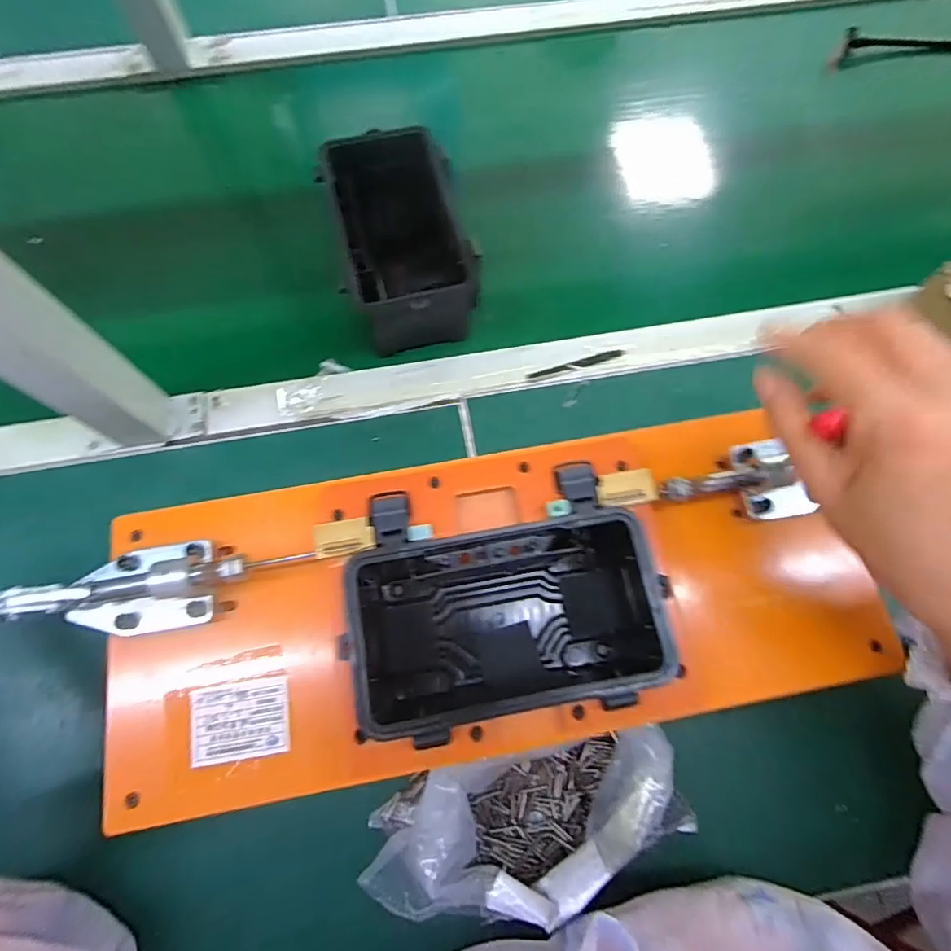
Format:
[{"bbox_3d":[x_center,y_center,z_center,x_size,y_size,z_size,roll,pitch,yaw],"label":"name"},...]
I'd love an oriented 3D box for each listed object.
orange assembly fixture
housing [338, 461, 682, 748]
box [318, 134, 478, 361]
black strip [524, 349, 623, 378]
[{"bbox_3d":[0.015,0.081,0.317,0.449,0.081,0.179,-8,73,-3],"label":"orange assembly fixture"},{"bbox_3d":[0.015,0.076,0.323,0.177,0.081,0.139,-9,73,-4],"label":"housing"},{"bbox_3d":[-0.063,-0.201,0.443,0.103,0.081,0.172,-14,73,-5],"label":"box"},{"bbox_3d":[0.090,-0.098,0.451,0.090,0.006,0.009,-16,73,-6],"label":"black strip"}]

